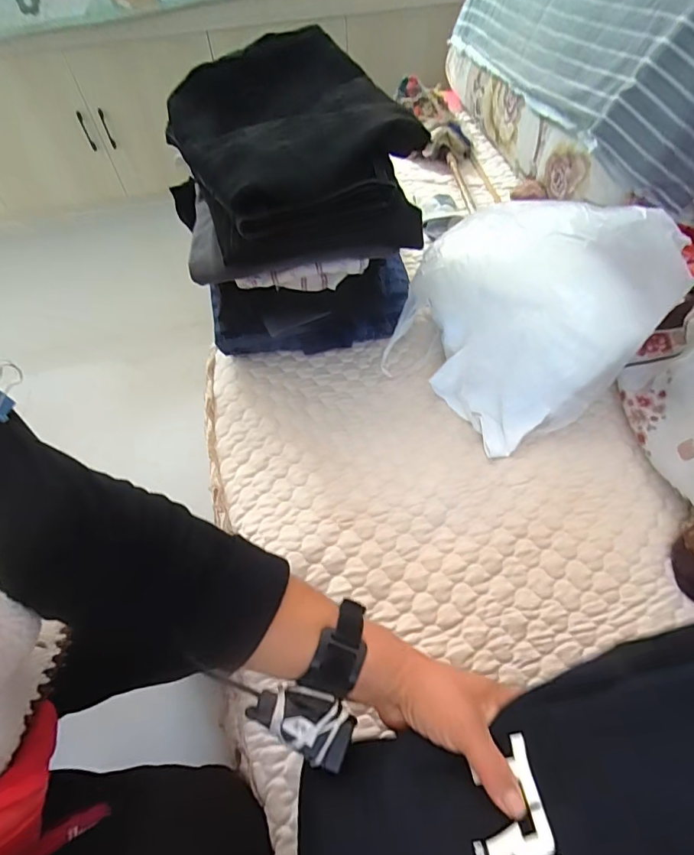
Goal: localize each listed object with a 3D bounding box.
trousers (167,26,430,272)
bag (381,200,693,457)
[{"bbox_3d":[-0.073,-0.335,0.548,0.265,0.101,0.320,-12,57,-6],"label":"trousers"},{"bbox_3d":[0.212,-0.146,0.577,0.250,0.189,0.265,-39,64,-21],"label":"bag"}]

